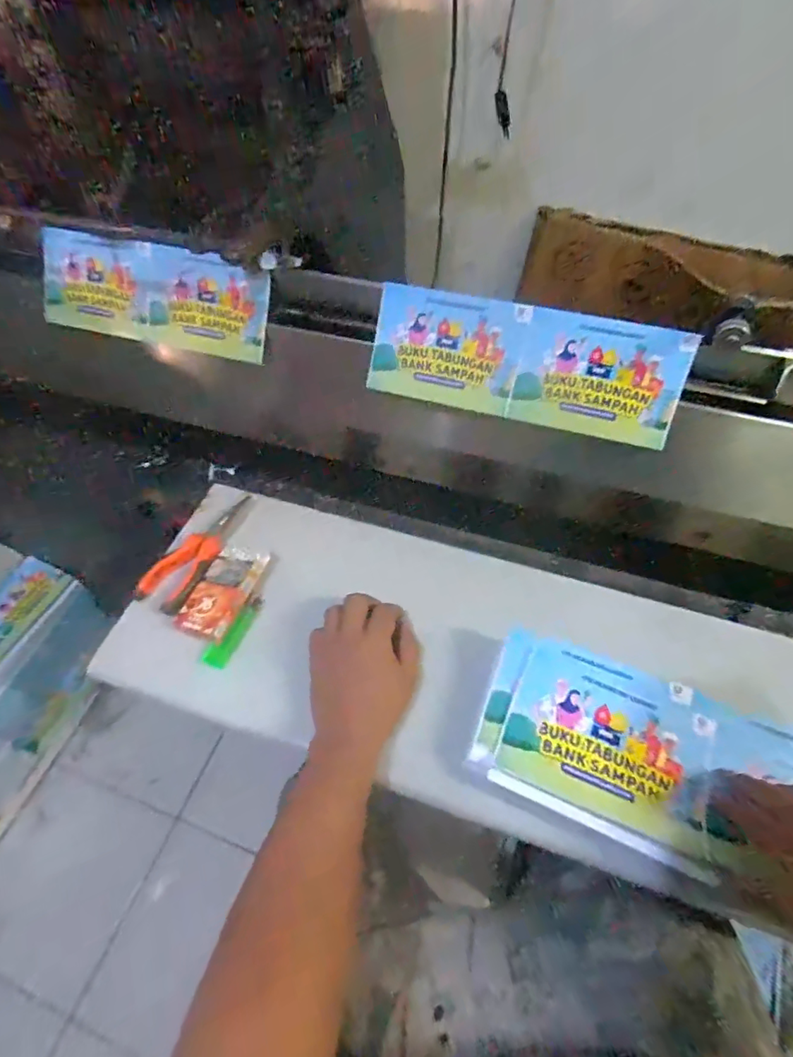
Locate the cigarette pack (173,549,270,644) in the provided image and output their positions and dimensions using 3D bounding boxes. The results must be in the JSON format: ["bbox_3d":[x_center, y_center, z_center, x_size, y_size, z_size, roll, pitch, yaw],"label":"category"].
[{"bbox_3d":[-0.176,0.062,0.512,0.058,0.019,0.100,21,58,19],"label":"cigarette pack"}]

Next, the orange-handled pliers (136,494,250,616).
[{"bbox_3d":[-0.214,0.019,0.551,0.062,0.013,0.149,21,58,19],"label":"orange-handled pliers"}]

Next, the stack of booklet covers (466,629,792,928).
[{"bbox_3d":[0.221,0.190,0.396,0.309,0.025,0.141,14,56,15],"label":"stack of booklet covers"}]

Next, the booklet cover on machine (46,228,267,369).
[{"bbox_3d":[-0.288,-0.272,0.598,0.300,0.106,0.010,15,21,12],"label":"booklet cover on machine"}]

